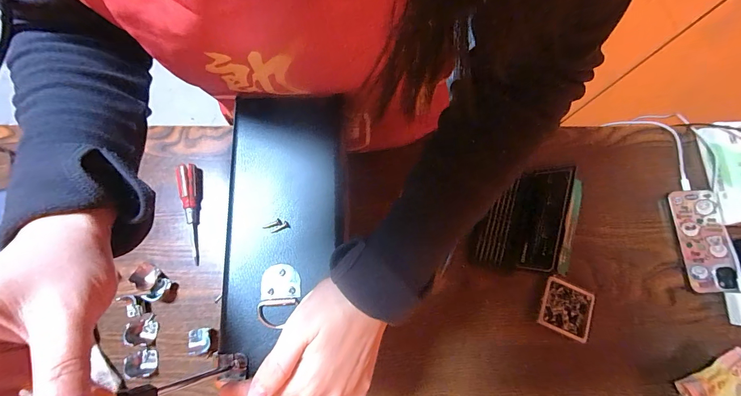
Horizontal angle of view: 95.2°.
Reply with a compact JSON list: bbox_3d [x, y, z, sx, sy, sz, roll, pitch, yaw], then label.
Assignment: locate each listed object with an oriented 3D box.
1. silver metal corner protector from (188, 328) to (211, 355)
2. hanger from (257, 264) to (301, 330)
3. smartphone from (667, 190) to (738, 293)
[{"bbox_3d":[-0.219,0.183,0.431,0.032,0.014,0.029,-7,76,-1],"label":"silver metal corner protector"},{"bbox_3d":[-0.069,0.074,0.256,0.030,0.004,0.045,3,77,-1],"label":"hanger"},{"bbox_3d":[0.459,0.057,0.470,0.057,0.010,0.141,-5,75,20],"label":"smartphone"}]

